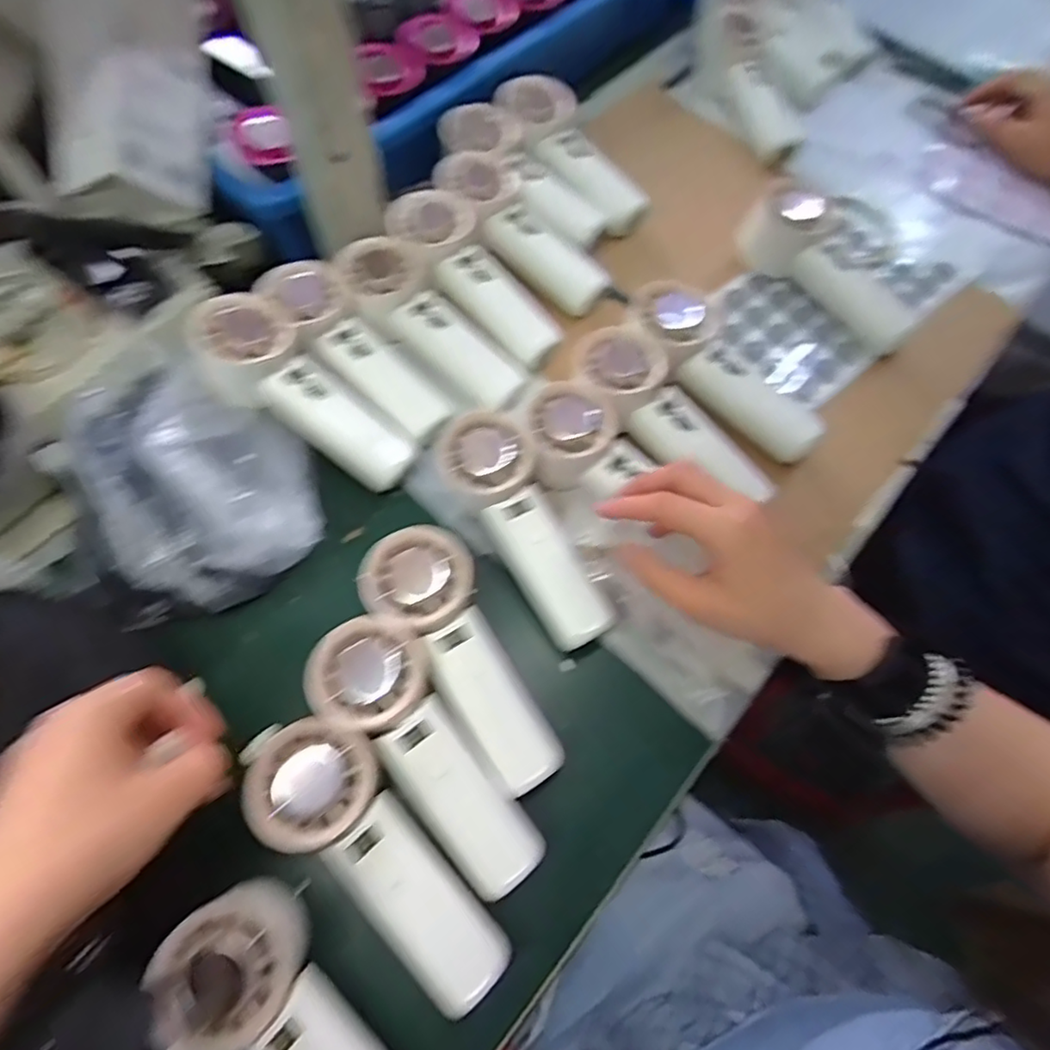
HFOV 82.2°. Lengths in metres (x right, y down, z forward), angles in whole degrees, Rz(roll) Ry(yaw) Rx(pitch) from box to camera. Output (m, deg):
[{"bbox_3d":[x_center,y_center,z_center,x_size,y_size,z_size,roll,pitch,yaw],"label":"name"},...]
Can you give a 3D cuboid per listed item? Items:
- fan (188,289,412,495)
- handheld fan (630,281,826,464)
[{"bbox_3d":[-0.145,-0.090,0.403,0.162,0.027,0.064,40,68,-10],"label":"fan"},{"bbox_3d":[0.142,-0.108,0.429,0.161,0.031,0.055,44,70,-4],"label":"handheld fan"}]

